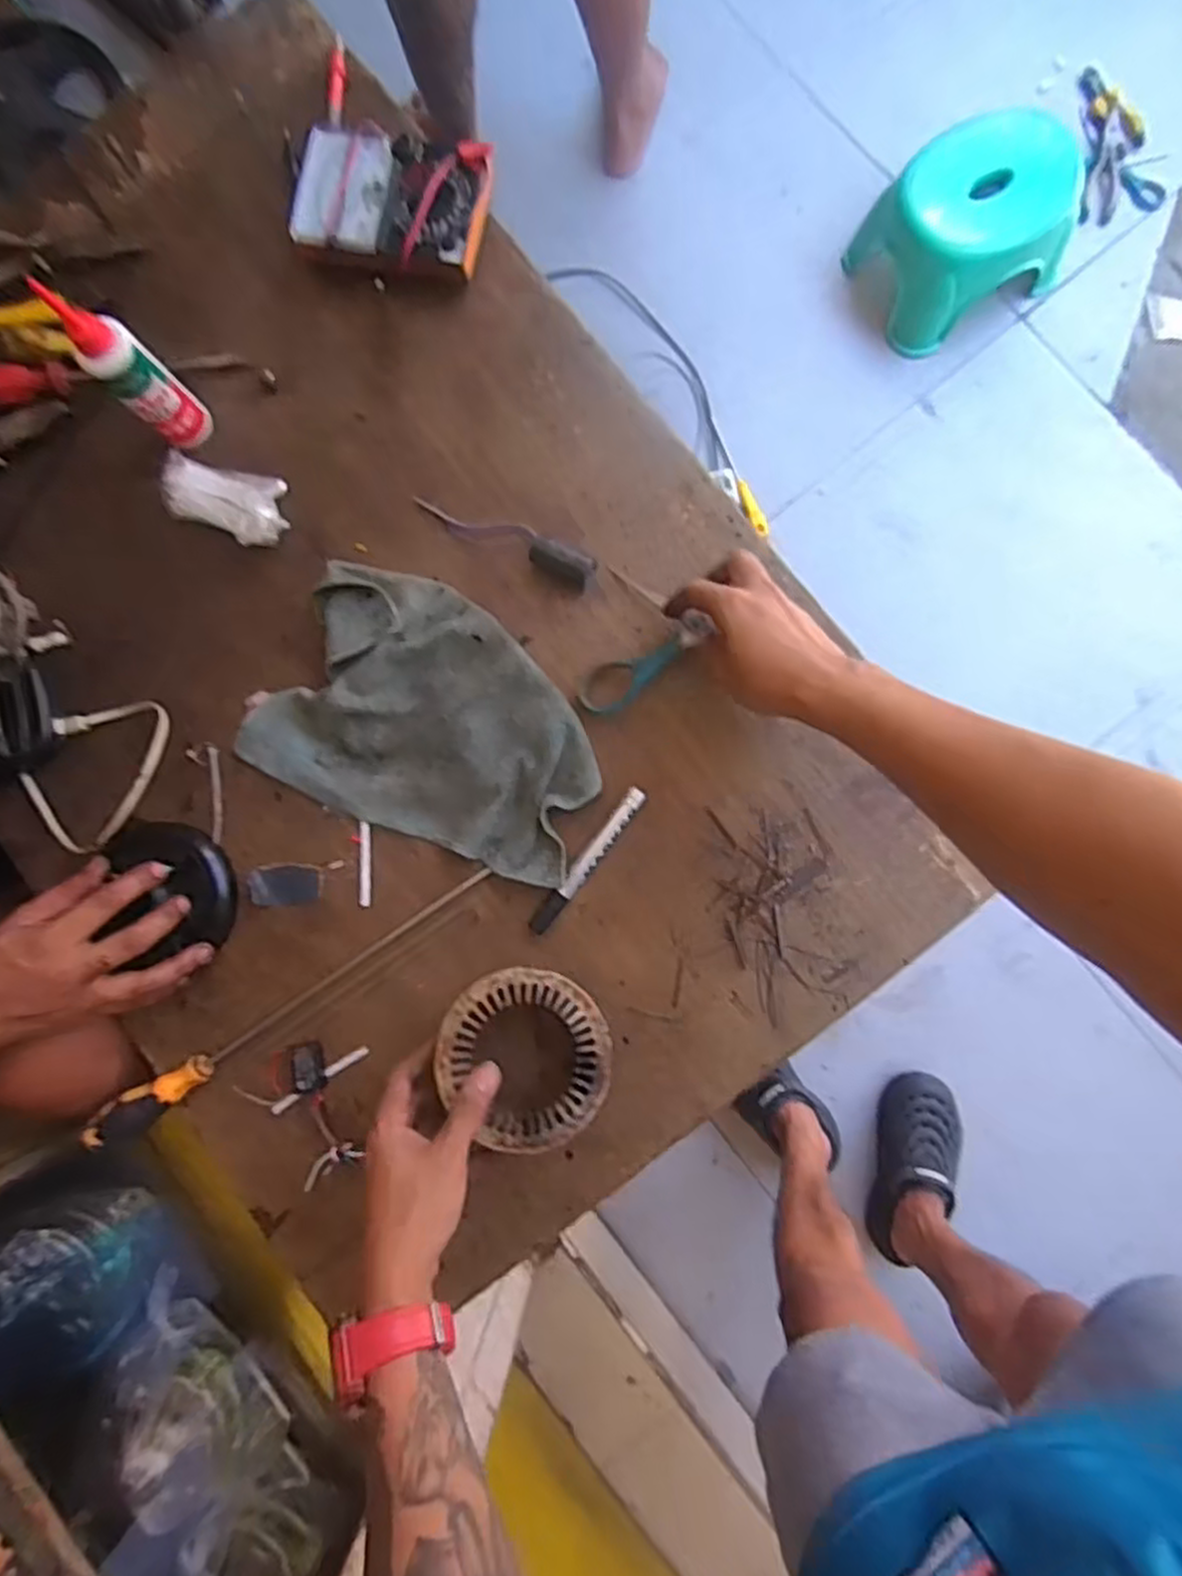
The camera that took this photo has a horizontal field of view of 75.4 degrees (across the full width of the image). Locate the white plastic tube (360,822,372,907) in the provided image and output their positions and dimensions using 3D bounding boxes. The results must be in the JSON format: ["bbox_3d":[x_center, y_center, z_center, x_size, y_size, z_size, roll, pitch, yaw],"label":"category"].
[{"bbox_3d":[-0.181,0.061,0.611,0.009,0.005,0.067,0,86,5],"label":"white plastic tube"}]

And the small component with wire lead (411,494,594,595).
[{"bbox_3d":[-0.071,-0.204,0.610,0.161,0.032,0.030,28,89,6],"label":"small component with wire lead"}]

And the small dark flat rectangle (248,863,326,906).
[{"bbox_3d":[-0.246,0.077,0.615,0.059,0.005,0.033,-5,86,4],"label":"small dark flat rectangle"}]

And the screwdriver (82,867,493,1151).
[{"bbox_3d":[-0.233,0.172,0.597,0.370,0.027,0.028,-33,84,2],"label":"screwdriver"}]

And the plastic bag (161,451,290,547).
[{"bbox_3d":[-0.304,-0.238,0.636,0.103,0.031,0.056,18,88,6],"label":"plastic bag"}]

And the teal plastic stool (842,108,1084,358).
[{"bbox_3d":[0.585,-0.871,1.195,0.275,0.207,0.225,-32,84,2],"label":"teal plastic stool"}]

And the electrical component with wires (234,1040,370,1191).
[{"bbox_3d":[-0.214,0.244,0.596,0.099,0.019,0.102,0,86,5],"label":"electrical component with wires"}]

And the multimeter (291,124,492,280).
[{"bbox_3d":[-0.162,-0.475,0.628,0.160,0.043,0.102,8,87,5],"label":"multimeter"}]

